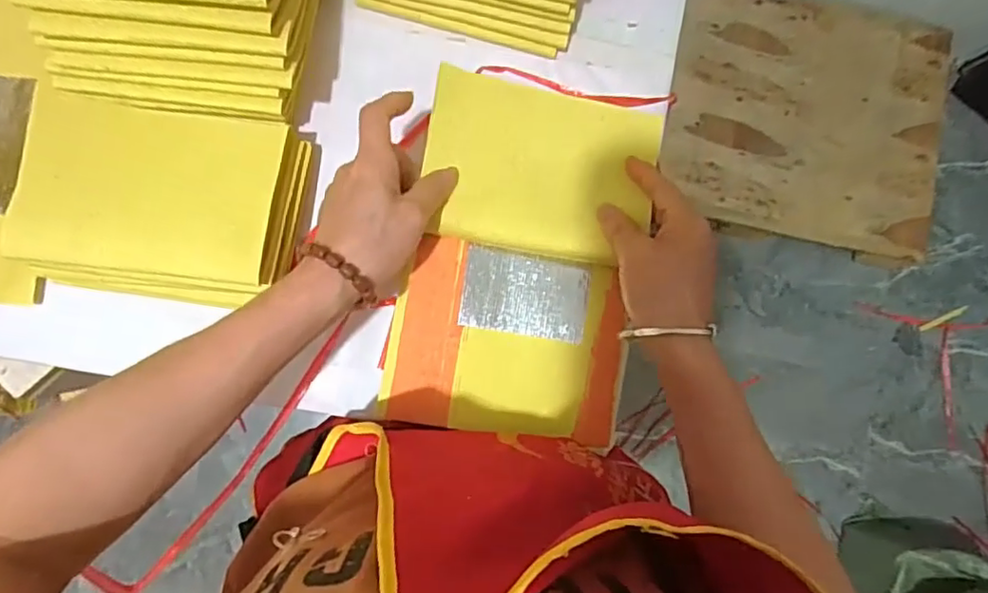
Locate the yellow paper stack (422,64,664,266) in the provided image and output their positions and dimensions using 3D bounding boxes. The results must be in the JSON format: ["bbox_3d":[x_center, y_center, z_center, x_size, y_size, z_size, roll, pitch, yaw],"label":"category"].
[{"bbox_3d":[0.031,-0.088,0.411,0.152,0.017,0.113,9,84,-4],"label":"yellow paper stack"}]

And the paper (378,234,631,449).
[{"bbox_3d":[0.011,0.030,0.405,0.155,0.005,0.144,9,84,-4],"label":"paper"}]

